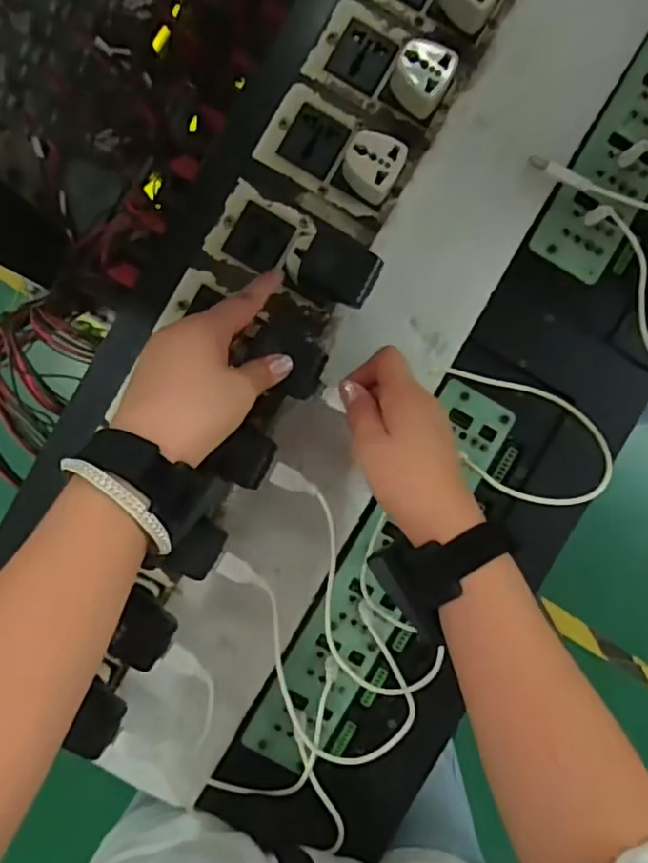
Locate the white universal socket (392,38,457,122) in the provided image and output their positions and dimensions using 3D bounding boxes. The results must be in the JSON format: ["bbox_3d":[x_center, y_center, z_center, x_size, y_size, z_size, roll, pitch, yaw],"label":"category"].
[{"bbox_3d":[0.069,-0.248,0.432,0.038,0.033,0.038,26,90,0],"label":"white universal socket"}]

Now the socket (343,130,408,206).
[{"bbox_3d":[0.034,-0.188,0.436,0.038,0.032,0.040,26,90,0],"label":"socket"}]

